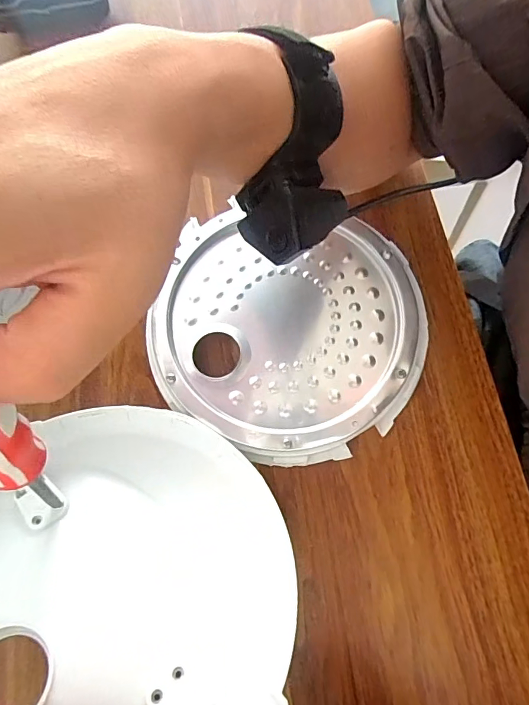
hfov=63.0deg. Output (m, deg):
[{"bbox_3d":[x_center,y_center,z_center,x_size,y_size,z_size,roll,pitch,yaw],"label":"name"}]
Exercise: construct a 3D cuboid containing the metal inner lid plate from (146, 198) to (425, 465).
[{"bbox_3d":[0.015,-0.018,0.304,0.182,0.018,0.174,-1,73,2],"label":"metal inner lid plate"}]

